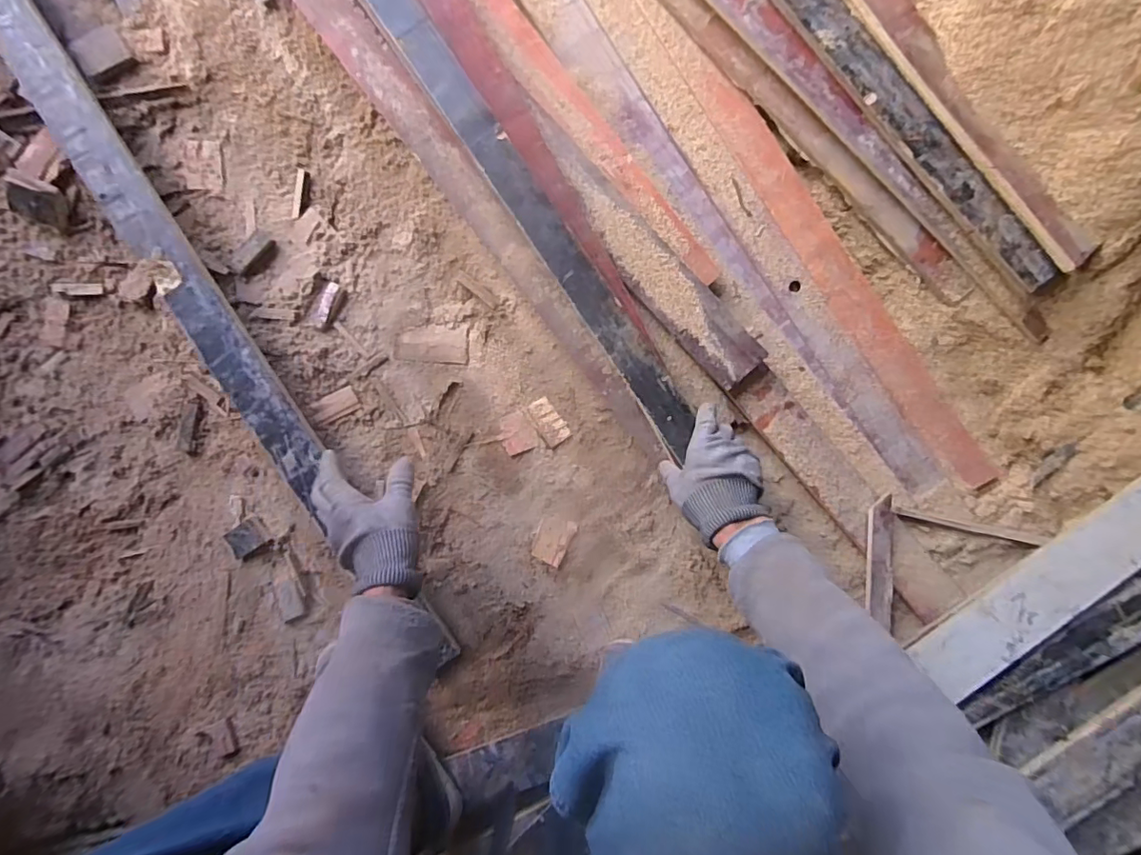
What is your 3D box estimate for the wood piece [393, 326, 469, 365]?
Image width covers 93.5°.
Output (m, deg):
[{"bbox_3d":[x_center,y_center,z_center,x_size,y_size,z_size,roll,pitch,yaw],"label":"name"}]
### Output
[{"bbox_3d":[-0.186,-0.112,0.717,0.098,0.005,0.048,5,88,3],"label":"wood piece"}]

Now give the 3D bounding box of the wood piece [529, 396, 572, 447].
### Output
[{"bbox_3d":[-0.029,-0.008,0.715,0.034,0.007,0.064,-35,87,1],"label":"wood piece"}]

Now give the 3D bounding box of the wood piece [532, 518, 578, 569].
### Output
[{"bbox_3d":[-0.024,0.148,0.711,0.045,0.004,0.061,26,89,3],"label":"wood piece"}]

